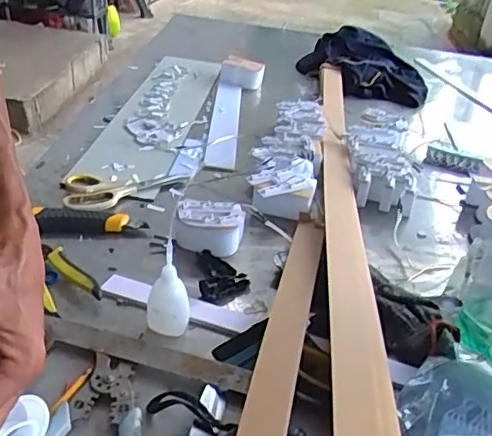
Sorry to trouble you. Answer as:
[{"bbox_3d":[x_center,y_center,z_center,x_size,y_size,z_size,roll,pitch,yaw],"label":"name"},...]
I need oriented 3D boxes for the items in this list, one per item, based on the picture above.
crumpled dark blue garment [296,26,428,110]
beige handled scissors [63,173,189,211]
[{"bbox_3d":[0.270,-0.358,1.302,0.291,0.091,0.314,7,33,2],"label":"crumpled dark blue garment"},{"bbox_3d":[-0.167,-0.041,0.814,0.181,0.025,0.084,-7,35,-19],"label":"beige handled scissors"}]

